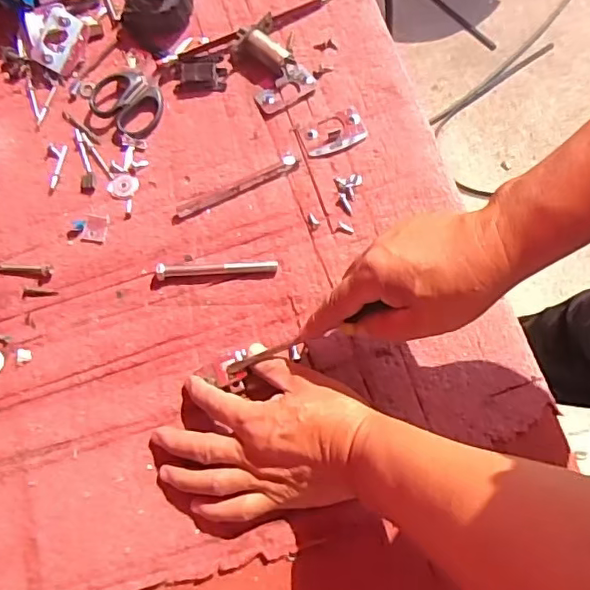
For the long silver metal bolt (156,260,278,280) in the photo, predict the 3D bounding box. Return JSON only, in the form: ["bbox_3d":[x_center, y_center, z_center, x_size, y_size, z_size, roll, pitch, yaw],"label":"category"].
[{"bbox_3d":[-0.066,-0.023,0.478,0.101,0.009,0.012,-4,74,1],"label":"long silver metal bolt"}]

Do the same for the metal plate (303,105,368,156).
[{"bbox_3d":[0.034,-0.145,0.510,0.057,0.004,0.035,-26,75,-5],"label":"metal plate"}]

